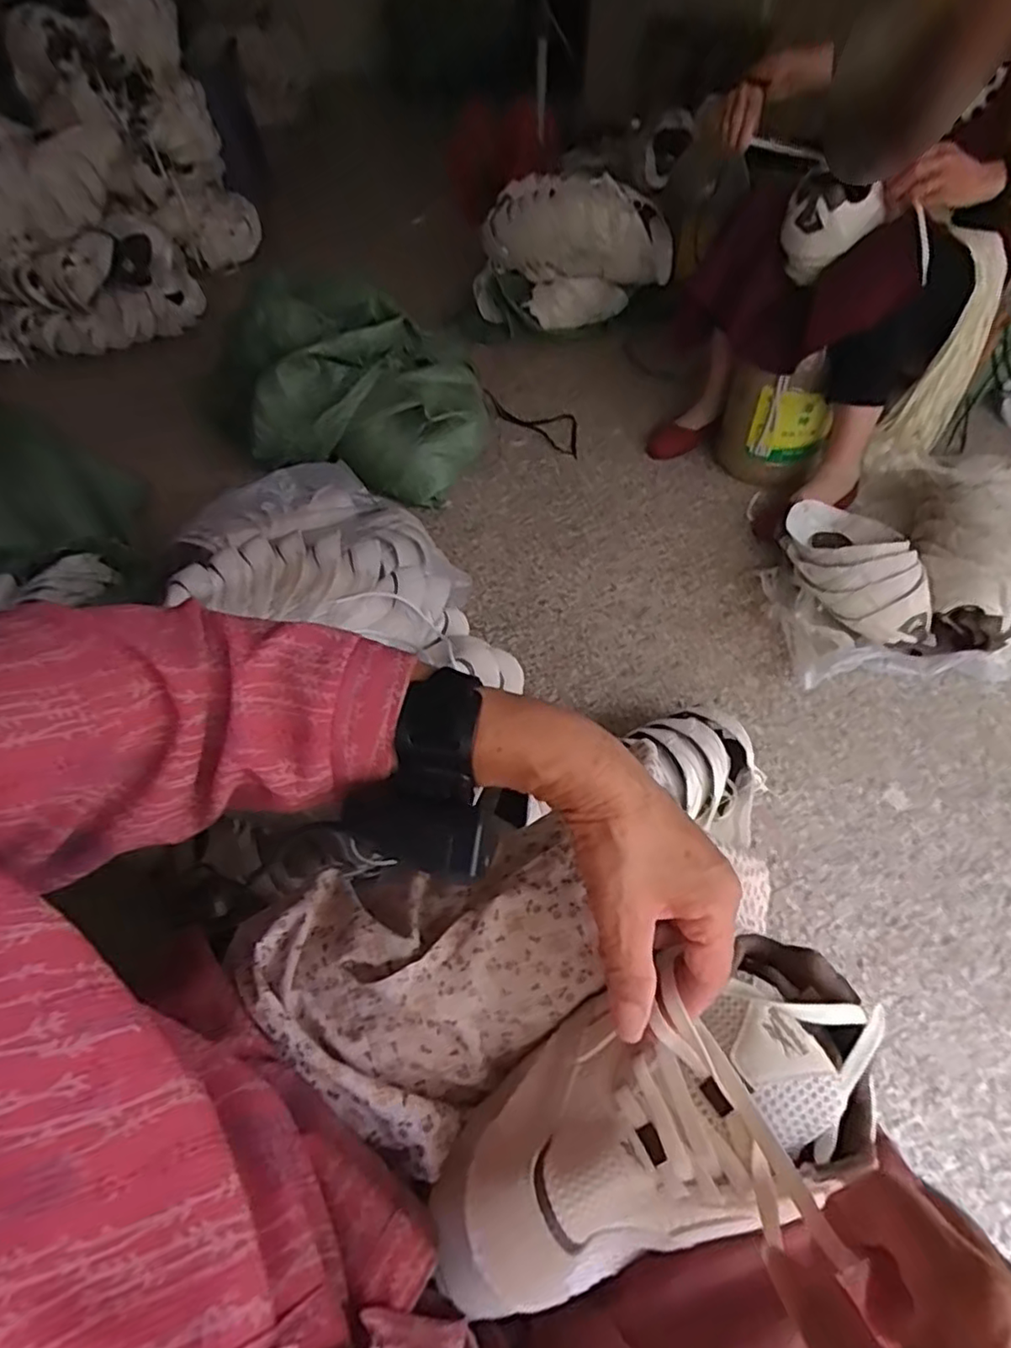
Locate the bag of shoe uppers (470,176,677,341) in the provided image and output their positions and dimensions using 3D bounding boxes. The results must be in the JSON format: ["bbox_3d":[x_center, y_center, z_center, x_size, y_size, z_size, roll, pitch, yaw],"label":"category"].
[{"bbox_3d":[0.161,-0.947,1.468,0.414,0.255,0.300,11,54,8],"label":"bag of shoe uppers"}]

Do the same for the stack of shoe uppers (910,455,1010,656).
[{"bbox_3d":[0.752,-0.187,1.028,0.185,0.151,0.321,26,57,18],"label":"stack of shoe uppers"}]

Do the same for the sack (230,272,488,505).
[{"bbox_3d":[-0.255,-0.479,1.105,0.420,0.263,0.278,-18,55,-13],"label":"sack"}]

